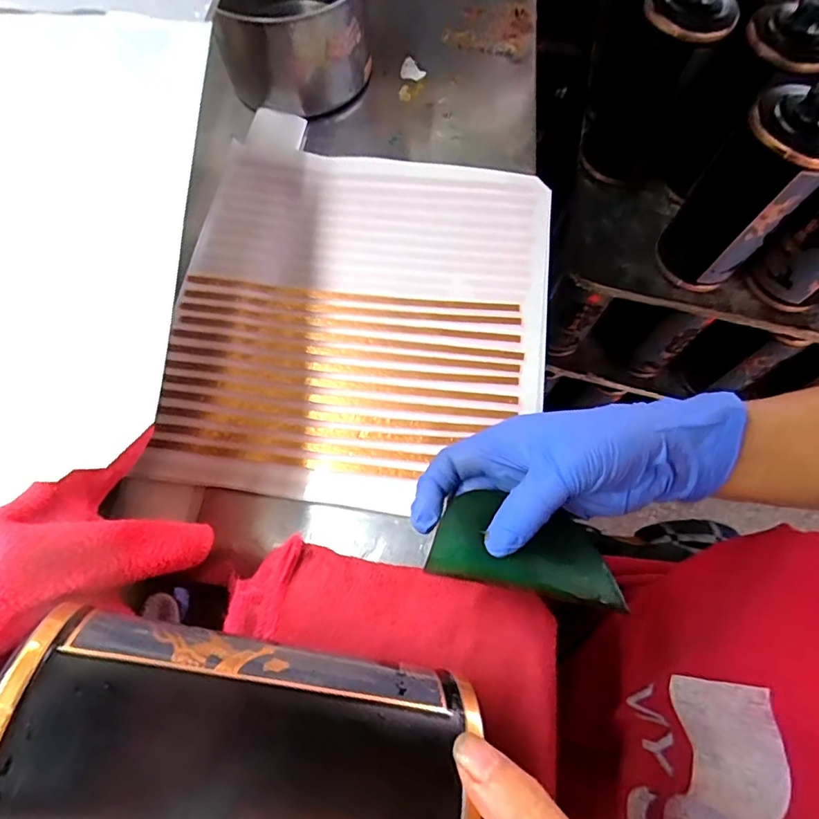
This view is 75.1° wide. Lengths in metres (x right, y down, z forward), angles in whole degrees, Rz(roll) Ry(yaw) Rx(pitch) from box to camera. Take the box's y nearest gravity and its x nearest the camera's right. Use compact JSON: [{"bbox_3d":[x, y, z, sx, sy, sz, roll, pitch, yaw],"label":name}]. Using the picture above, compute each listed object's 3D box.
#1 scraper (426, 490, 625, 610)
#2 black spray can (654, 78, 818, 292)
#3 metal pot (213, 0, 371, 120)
[{"bbox_3d":[0.056,0.064,0.266,0.093,0.006,0.058,13,37,-7],"label":"scraper"},{"bbox_3d":[0.300,-0.193,0.474,0.074,0.186,0.081,-41,76,-19],"label":"black spray can"},{"bbox_3d":[-0.109,-0.357,0.487,0.136,0.076,0.145,-7,67,-3],"label":"metal pot"}]

